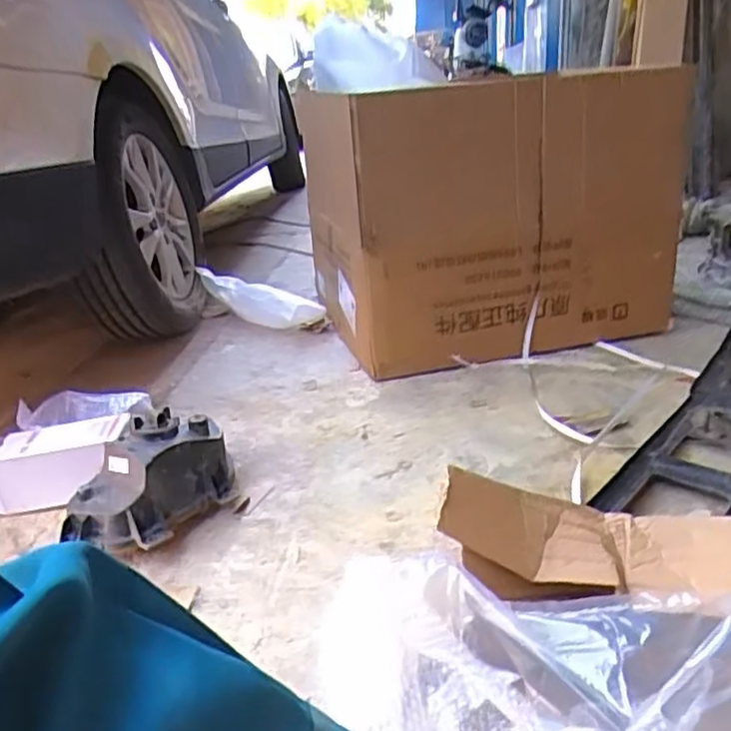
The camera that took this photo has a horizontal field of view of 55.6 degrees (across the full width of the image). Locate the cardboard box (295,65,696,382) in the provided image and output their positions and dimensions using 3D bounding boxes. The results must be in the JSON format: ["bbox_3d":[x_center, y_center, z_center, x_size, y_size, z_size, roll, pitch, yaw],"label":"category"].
[{"bbox_3d":[0.259,-0.335,1.570,0.774,0.562,0.433,-11,24,-12],"label":"cardboard box"}]

